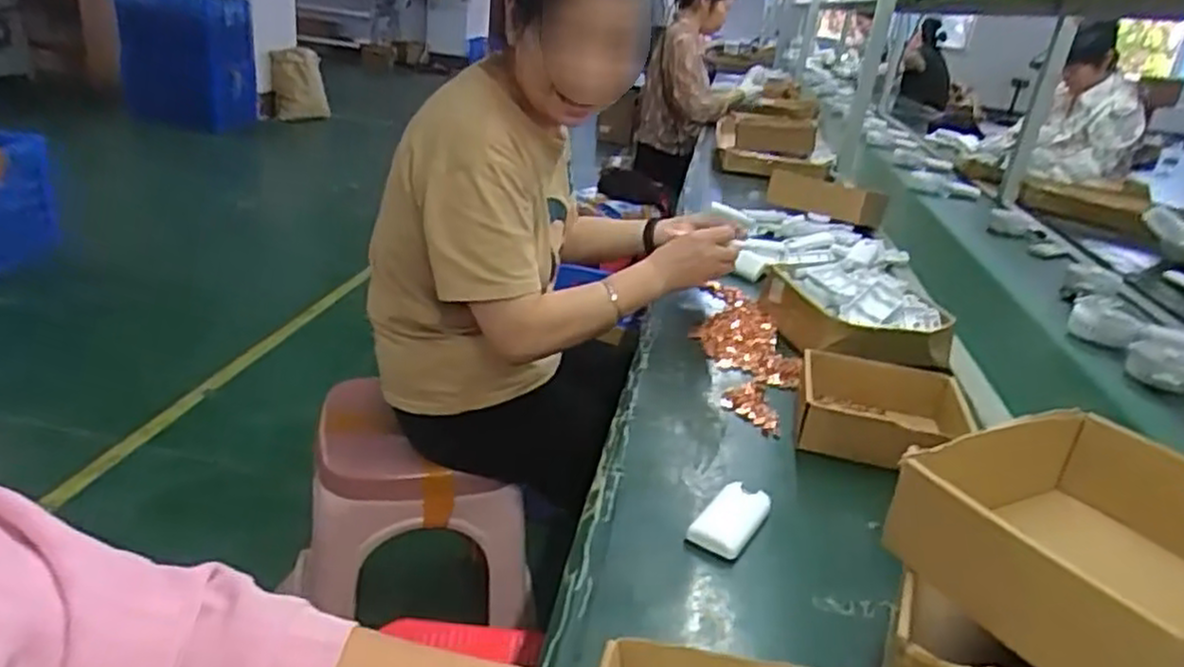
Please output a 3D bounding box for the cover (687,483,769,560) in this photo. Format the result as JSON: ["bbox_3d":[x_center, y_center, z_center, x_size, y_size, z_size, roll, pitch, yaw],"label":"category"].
[{"bbox_3d":[0.116,0.157,0.643,0.046,0.019,0.088,19,27,28],"label":"cover"}]

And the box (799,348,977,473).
[{"bbox_3d":[0.309,0.082,0.807,0.164,0.049,0.150,12,24,15],"label":"box"}]

